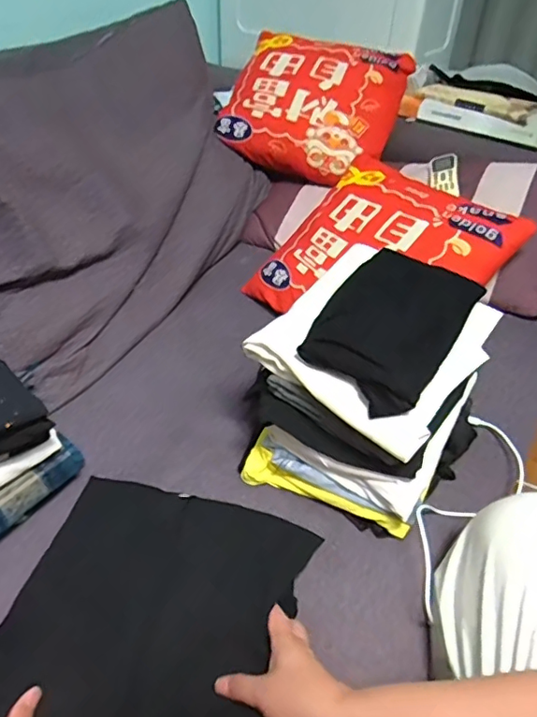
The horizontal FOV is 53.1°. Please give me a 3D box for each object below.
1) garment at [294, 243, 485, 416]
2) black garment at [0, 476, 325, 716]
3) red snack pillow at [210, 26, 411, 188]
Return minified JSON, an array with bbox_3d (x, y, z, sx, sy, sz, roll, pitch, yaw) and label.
[{"bbox_3d":[0.148,-0.047,0.656,0.158,0.044,0.250,24,45,23],"label":"garment"},{"bbox_3d":[-0.117,0.302,0.509,0.306,0.042,0.402,9,41,7],"label":"black garment"},{"bbox_3d":[0.090,-0.533,1.116,0.346,0.080,0.302,19,82,6],"label":"red snack pillow"}]

